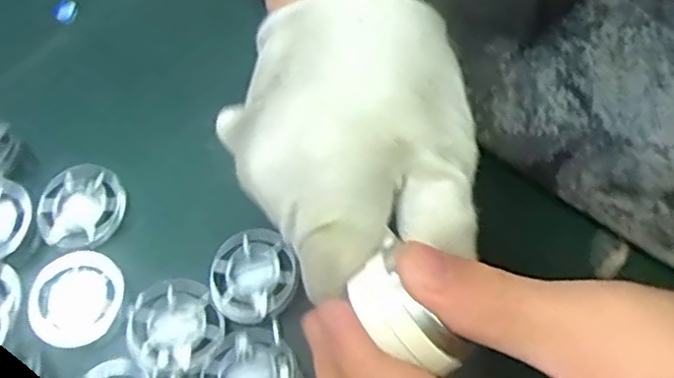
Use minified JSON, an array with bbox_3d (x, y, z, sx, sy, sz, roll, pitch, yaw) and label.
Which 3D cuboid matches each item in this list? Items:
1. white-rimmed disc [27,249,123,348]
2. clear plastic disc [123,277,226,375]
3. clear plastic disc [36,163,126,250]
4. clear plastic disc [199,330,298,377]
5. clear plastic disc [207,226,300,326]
[{"bbox_3d":[-0.114,0.048,0.278,0.037,0.007,0.043,-2,65,1],"label":"white-rimmed disc"},{"bbox_3d":[-0.069,0.057,0.267,0.038,0.004,0.041,6,52,-7],"label":"clear plastic disc"},{"bbox_3d":[-0.121,0.010,0.303,0.039,0.010,0.041,-1,65,1],"label":"clear plastic disc"},{"bbox_3d":[-0.035,0.075,0.256,0.037,0.004,0.038,-3,47,3],"label":"clear plastic disc"},{"bbox_3d":[-0.038,0.037,0.279,0.038,0.006,0.042,-13,65,-4],"label":"clear plastic disc"}]

